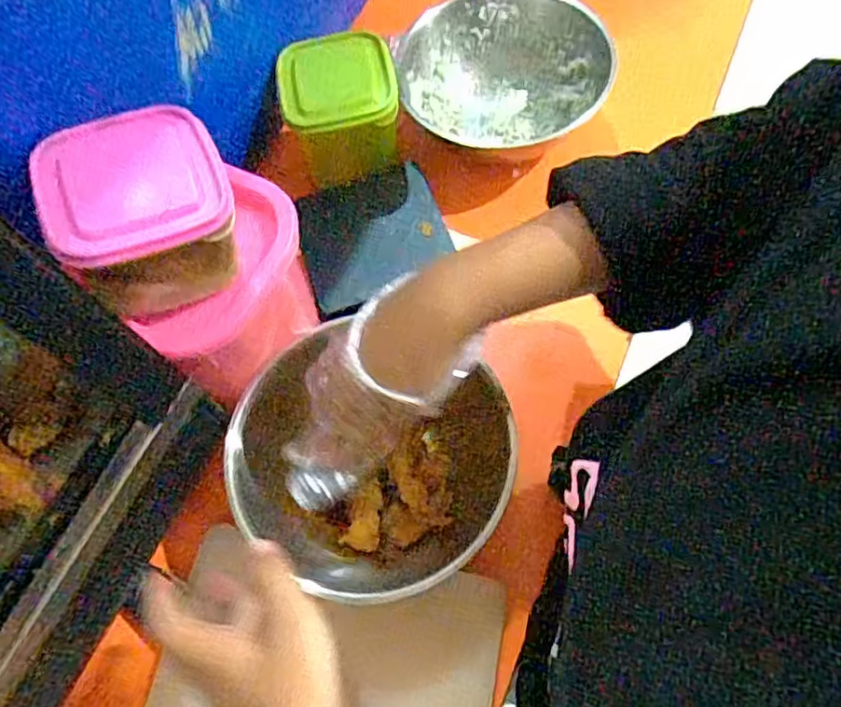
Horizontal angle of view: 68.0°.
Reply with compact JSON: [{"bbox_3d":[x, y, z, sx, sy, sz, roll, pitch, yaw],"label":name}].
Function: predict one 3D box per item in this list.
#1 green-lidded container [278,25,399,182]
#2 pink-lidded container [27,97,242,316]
[{"bbox_3d":[-0.069,-0.222,0.552,0.100,0.064,0.106,-7,66,-1],"label":"green-lidded container"},{"bbox_3d":[-0.155,-0.087,0.366,0.103,0.066,0.105,-25,68,-9],"label":"pink-lidded container"}]

